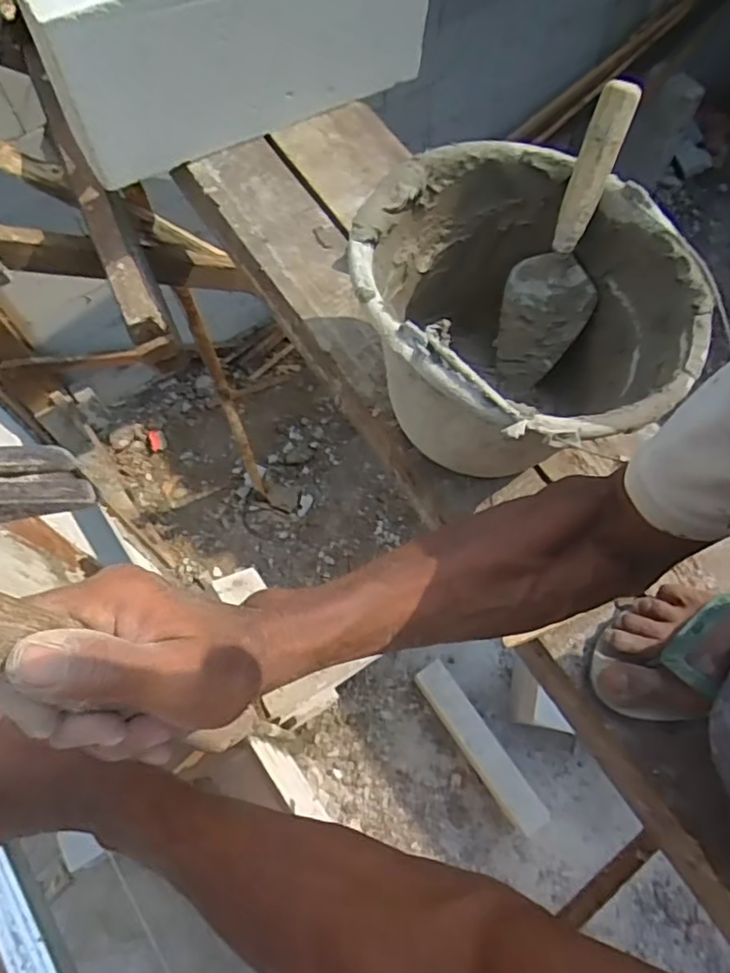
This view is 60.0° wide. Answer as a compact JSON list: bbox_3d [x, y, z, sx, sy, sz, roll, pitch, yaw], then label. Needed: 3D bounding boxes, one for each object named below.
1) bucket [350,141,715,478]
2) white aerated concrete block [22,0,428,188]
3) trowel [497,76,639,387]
[{"bbox_3d":[0.129,-0.134,0.581,0.283,0.194,0.245,35,71,14],"label":"bucket"},{"bbox_3d":[-0.130,-0.524,0.742,0.450,0.223,0.088,-24,69,-10],"label":"white aerated concrete block"},{"bbox_3d":[0.193,-0.221,0.594,0.077,0.270,0.065,7,39,-7],"label":"trowel"}]

